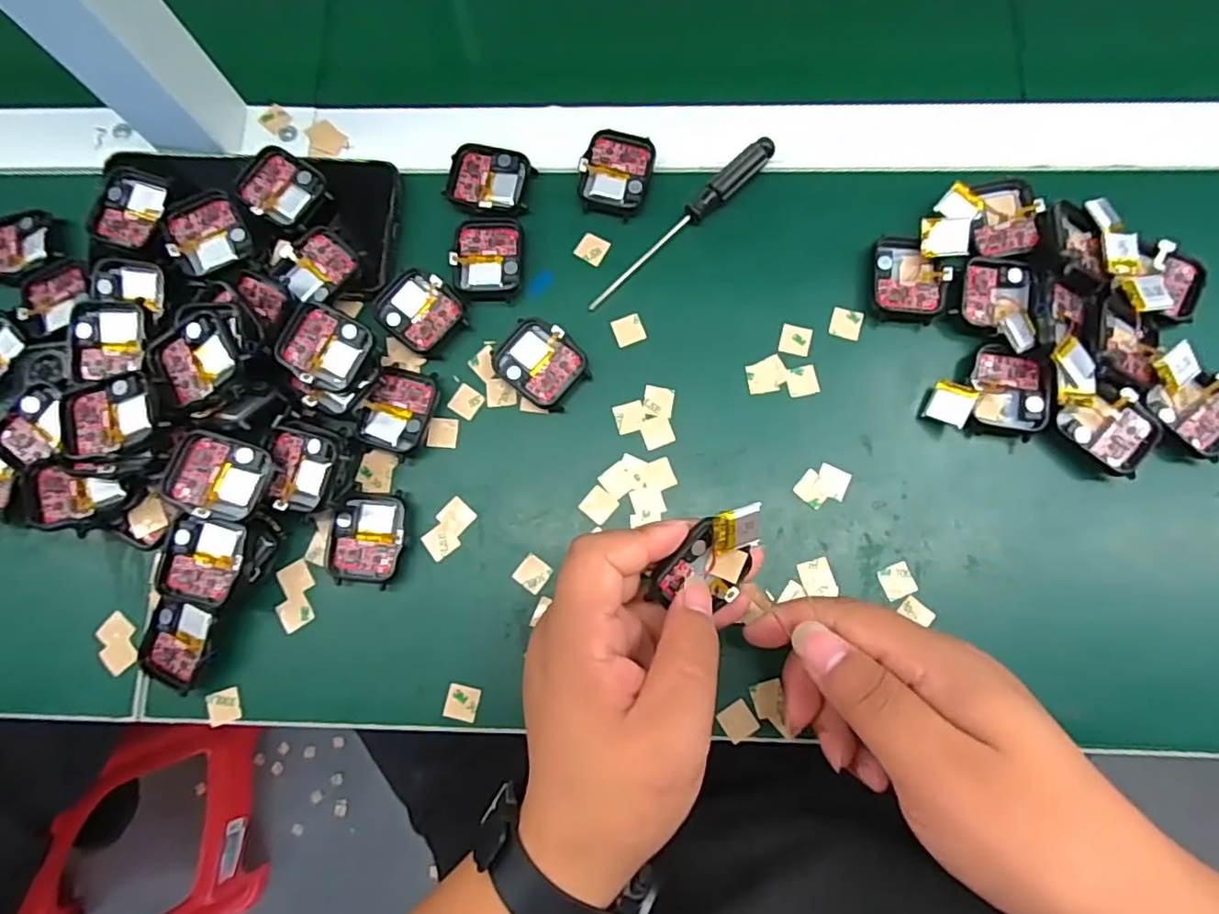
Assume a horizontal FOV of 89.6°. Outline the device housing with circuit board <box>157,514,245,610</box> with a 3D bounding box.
[{"bbox_3d":[-0.190,0.049,0.288,0.037,0.010,0.043,12,89,0],"label":"device housing with circuit board"}]

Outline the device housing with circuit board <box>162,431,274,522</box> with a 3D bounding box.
[{"bbox_3d":[-0.182,0.009,0.285,0.043,0.008,0.036,19,72,-8],"label":"device housing with circuit board"}]

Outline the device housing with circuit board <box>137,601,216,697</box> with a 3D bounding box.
[{"bbox_3d":[-0.209,0.091,0.300,0.033,0.013,0.039,20,83,5],"label":"device housing with circuit board"}]

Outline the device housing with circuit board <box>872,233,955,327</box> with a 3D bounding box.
[{"bbox_3d":[0.156,-0.093,0.321,0.035,0.009,0.044,1,82,2],"label":"device housing with circuit board"}]

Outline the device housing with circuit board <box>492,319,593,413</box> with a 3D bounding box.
[{"bbox_3d":[-0.037,-0.049,0.321,0.047,0.009,0.038,39,85,7],"label":"device housing with circuit board"}]

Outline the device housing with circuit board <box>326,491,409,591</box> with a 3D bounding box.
[{"bbox_3d":[-0.120,0.041,0.307,0.037,0.012,0.045,2,82,2],"label":"device housing with circuit board"}]

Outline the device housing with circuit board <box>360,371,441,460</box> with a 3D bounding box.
[{"bbox_3d":[-0.108,-0.024,0.319,0.033,0.013,0.043,13,83,4],"label":"device housing with circuit board"}]

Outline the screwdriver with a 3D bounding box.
[{"bbox_3d":[0.039,-0.126,0.332,0.131,0.008,0.013,-43,83,-4],"label":"screwdriver"}]

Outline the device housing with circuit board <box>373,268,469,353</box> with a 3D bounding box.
[{"bbox_3d":[-0.101,-0.079,0.327,0.044,0.006,0.037,41,85,7],"label":"device housing with circuit board"}]

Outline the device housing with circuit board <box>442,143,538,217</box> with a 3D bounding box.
[{"bbox_3d":[-0.066,-0.152,0.338,0.045,0.005,0.039,12,83,4],"label":"device housing with circuit board"}]

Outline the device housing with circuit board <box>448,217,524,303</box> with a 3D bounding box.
[{"bbox_3d":[-0.065,-0.107,0.330,0.038,0.005,0.047,4,82,3],"label":"device housing with circuit board"}]

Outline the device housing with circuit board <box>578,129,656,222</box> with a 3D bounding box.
[{"bbox_3d":[0.004,-0.156,0.338,0.038,0.007,0.046,14,83,4],"label":"device housing with circuit board"}]

